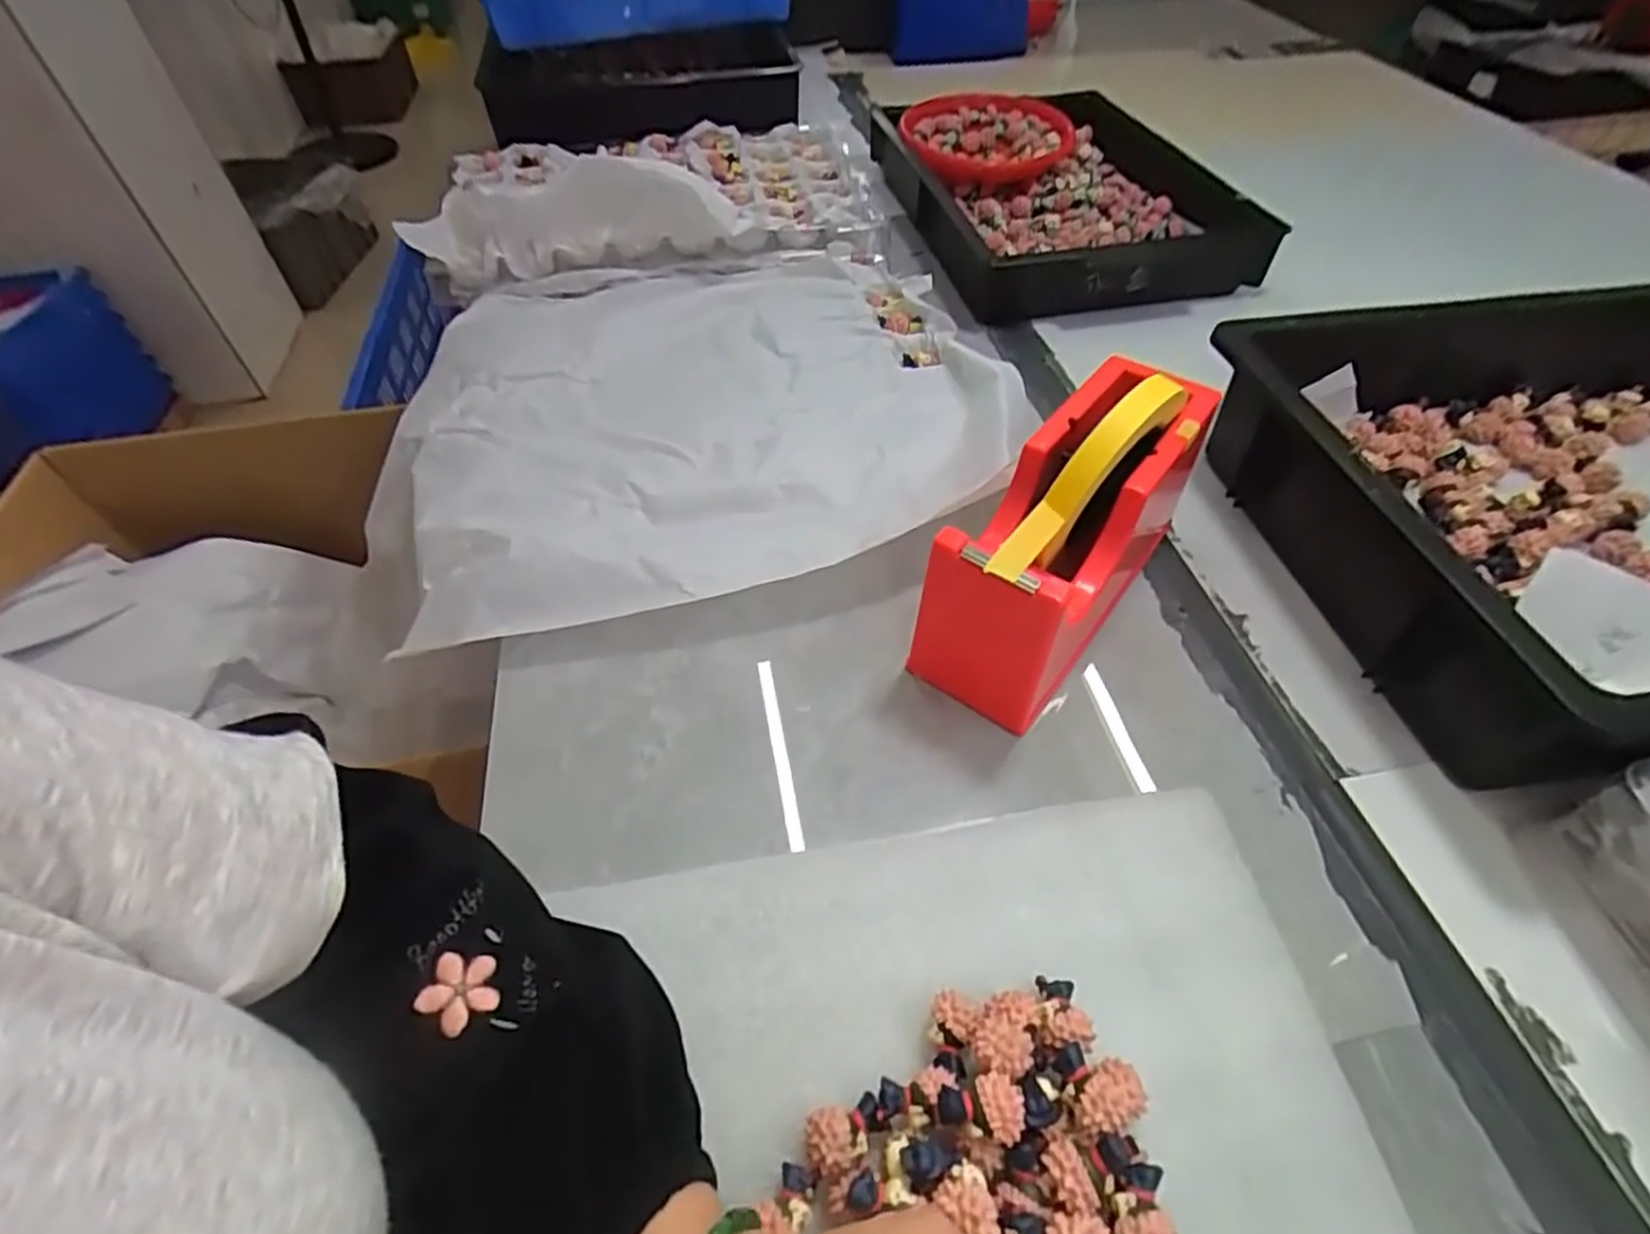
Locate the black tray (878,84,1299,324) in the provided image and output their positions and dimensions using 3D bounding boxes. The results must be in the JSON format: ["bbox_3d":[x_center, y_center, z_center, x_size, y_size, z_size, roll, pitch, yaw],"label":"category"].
[{"bbox_3d":[0.218,-0.428,0.756,0.278,0.072,0.362,-8,49,-6],"label":"black tray"}]

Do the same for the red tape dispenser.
[{"bbox_3d":[0.139,-0.058,0.407,0.071,0.130,0.212,32,56,25],"label":"red tape dispenser"}]

